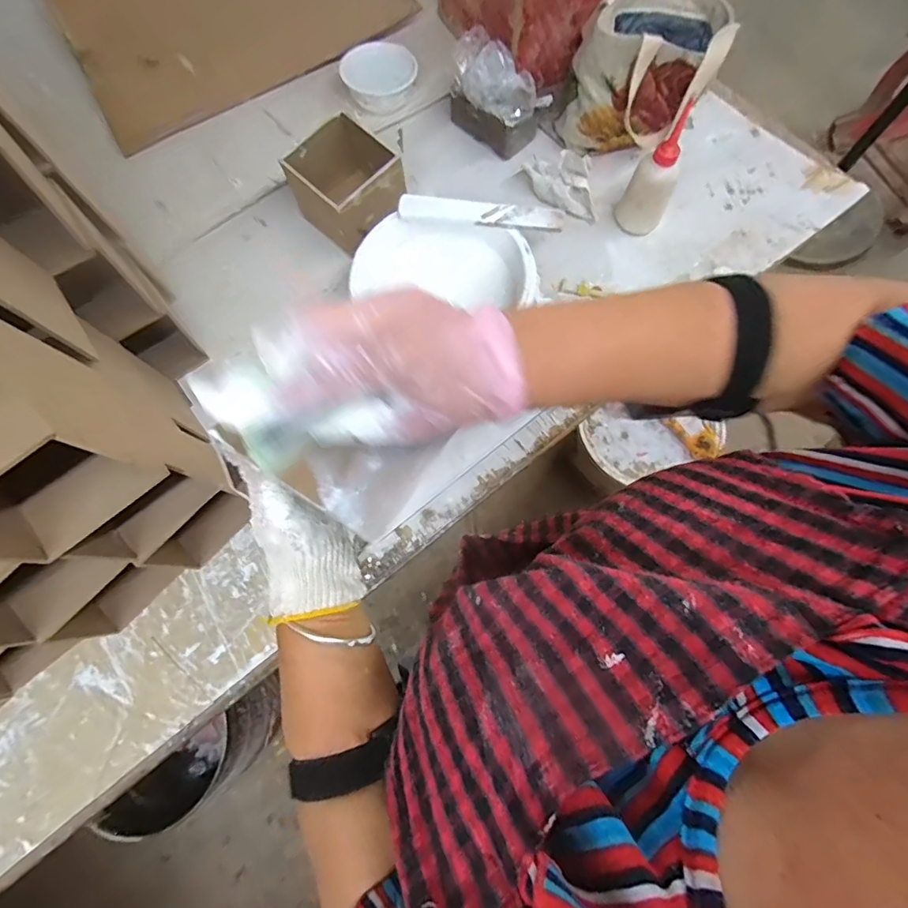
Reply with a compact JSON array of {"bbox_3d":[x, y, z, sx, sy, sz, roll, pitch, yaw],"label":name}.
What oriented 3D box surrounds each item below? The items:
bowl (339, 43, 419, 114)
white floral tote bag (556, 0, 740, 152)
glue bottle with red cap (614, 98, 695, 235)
[{"bbox_3d":[-0.116,-0.573,0.745,0.102,0.035,0.102,0,74,2],"label":"bowl"},{"bbox_3d":[0.267,-0.539,0.695,0.182,0.154,0.179,25,77,8],"label":"white floral tote bag"},{"bbox_3d":[0.257,-0.353,0.643,0.051,0.161,0.065,6,75,3],"label":"glue bottle with red cap"}]

